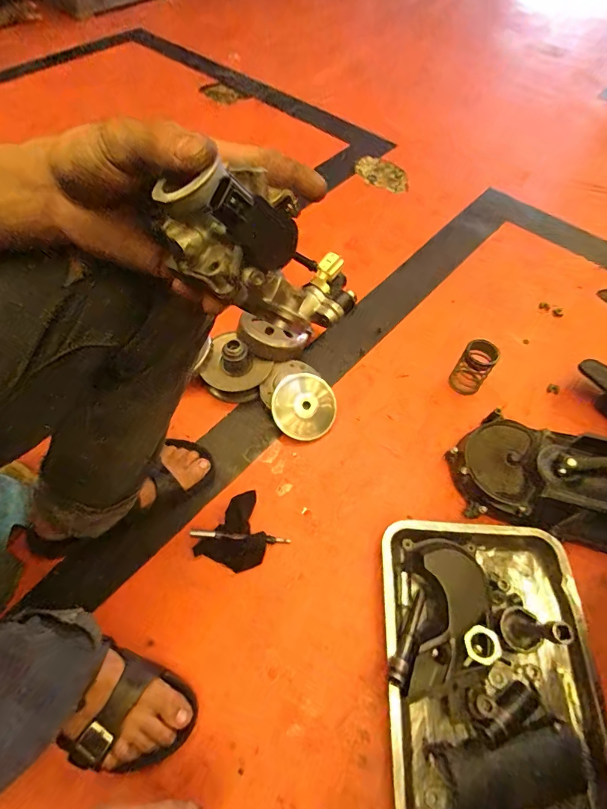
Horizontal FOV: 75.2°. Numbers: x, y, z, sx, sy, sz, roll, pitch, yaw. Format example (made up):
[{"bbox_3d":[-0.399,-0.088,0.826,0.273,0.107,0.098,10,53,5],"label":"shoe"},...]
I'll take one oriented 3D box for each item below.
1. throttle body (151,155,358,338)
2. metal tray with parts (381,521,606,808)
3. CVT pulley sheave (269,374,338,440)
[{"bbox_3d":[-0.018,-0.081,0.225,0.055,0.133,0.059,-2,85,29],"label":"throttle body"},{"bbox_3d":[0.236,0.330,0.500,0.257,0.066,0.339,3,59,-1],"label":"metal tray with parts"},{"bbox_3d":[0.001,0.005,0.686,0.112,0.030,0.112,3,74,-12],"label":"CVT pulley sheave"}]

